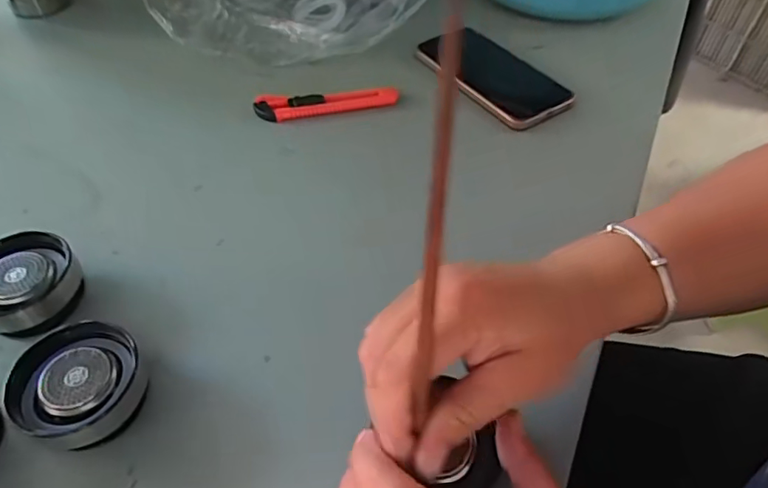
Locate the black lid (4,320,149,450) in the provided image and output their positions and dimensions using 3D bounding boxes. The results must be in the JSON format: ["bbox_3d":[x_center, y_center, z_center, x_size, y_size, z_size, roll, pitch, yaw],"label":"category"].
[{"bbox_3d":[-0.173,0.080,0.301,0.063,0.037,0.059,-1,49,1],"label":"black lid"}]

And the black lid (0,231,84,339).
[{"bbox_3d":[-0.240,0.025,0.348,0.064,0.031,0.066,34,58,27],"label":"black lid"}]

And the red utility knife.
[{"bbox_3d":[-0.056,-0.136,0.504,0.135,0.016,0.024,-7,49,-4],"label":"red utility knife"}]

